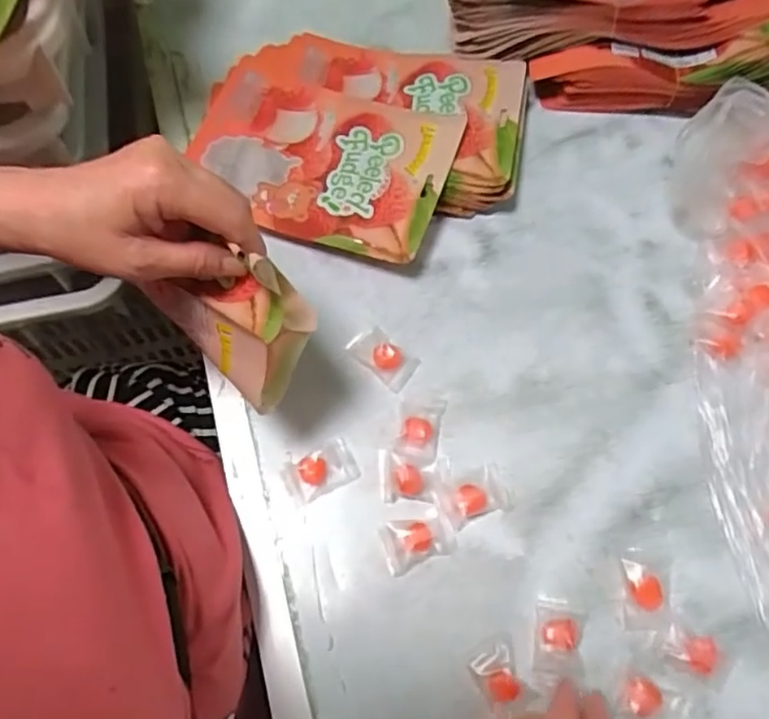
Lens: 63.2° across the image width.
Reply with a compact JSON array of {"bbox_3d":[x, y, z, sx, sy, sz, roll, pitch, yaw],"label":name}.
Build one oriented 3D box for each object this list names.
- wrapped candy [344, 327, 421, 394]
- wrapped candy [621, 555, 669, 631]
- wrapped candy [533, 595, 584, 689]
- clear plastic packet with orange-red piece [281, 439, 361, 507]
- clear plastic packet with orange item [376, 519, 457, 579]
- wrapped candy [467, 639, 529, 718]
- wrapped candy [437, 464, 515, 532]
[{"bbox_3d":[-0.002,-0.004,0.489,0.053,0.010,0.031,37,72,16],"label":"wrapped candy"},{"bbox_3d":[0.176,0.157,0.418,0.029,0.018,0.045,2,66,2],"label":"wrapped candy"},{"bbox_3d":[0.114,0.183,0.407,0.031,0.011,0.054,4,66,3],"label":"wrapped candy"},{"bbox_3d":[-0.048,0.079,0.454,0.052,0.012,0.037,-24,67,-9],"label":"clear plastic packet with orange-red piece"},{"bbox_3d":[0.023,0.125,0.432,0.049,0.014,0.033,-18,67,-6],"label":"clear plastic packet with orange item"},{"bbox_3d":[0.073,0.203,0.397,0.030,0.015,0.042,-17,67,-6],"label":"wrapped candy"},{"bbox_3d":[0.066,0.097,0.443,0.050,0.016,0.033,-20,67,-7],"label":"wrapped candy"}]

